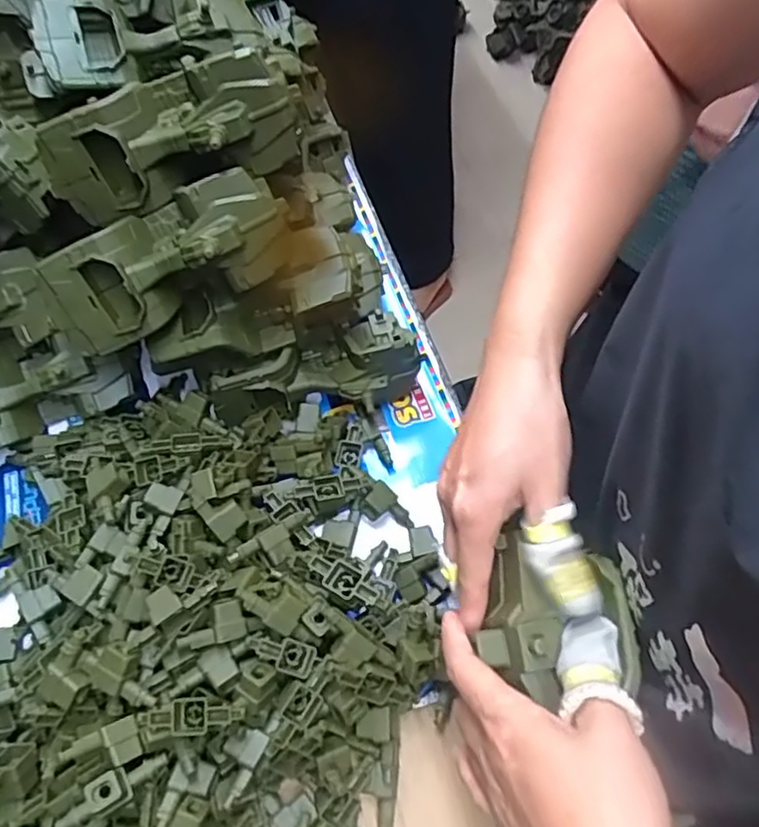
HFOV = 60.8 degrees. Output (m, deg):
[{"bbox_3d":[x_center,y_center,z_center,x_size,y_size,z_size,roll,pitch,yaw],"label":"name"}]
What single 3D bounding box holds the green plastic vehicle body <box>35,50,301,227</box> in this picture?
[{"bbox_3d":[-0.143,-0.194,0.446,0.178,0.075,0.075,-15,60,10],"label":"green plastic vehicle body"}]

